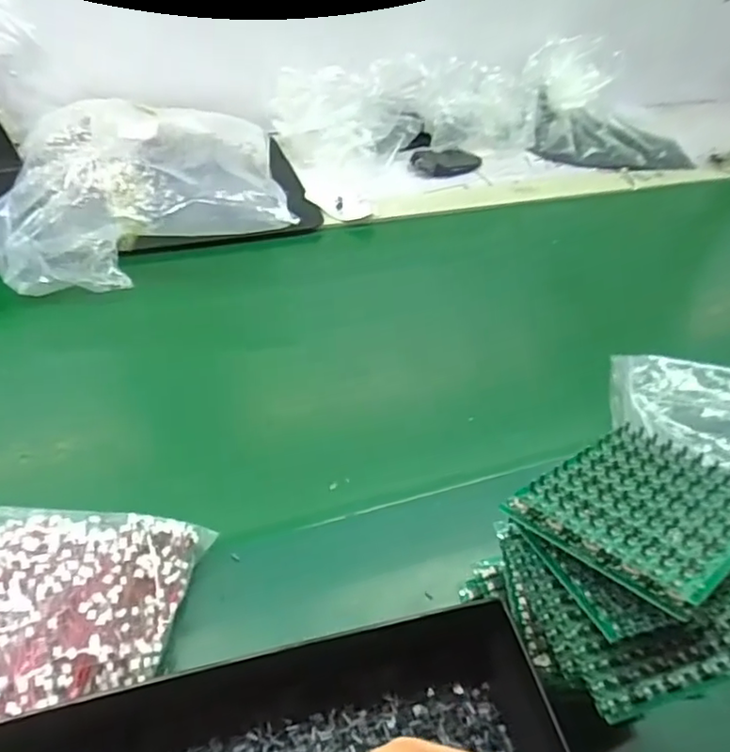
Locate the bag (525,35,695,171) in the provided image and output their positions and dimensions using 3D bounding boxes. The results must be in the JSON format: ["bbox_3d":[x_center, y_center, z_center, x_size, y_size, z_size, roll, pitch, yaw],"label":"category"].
[{"bbox_3d":[0.374,-0.431,0.938,0.246,0.132,0.205,-5,45,-11],"label":"bag"}]

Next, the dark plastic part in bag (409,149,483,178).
[{"bbox_3d":[0.120,-0.314,0.868,0.118,0.018,0.057,-20,50,-24],"label":"dark plastic part in bag"}]

